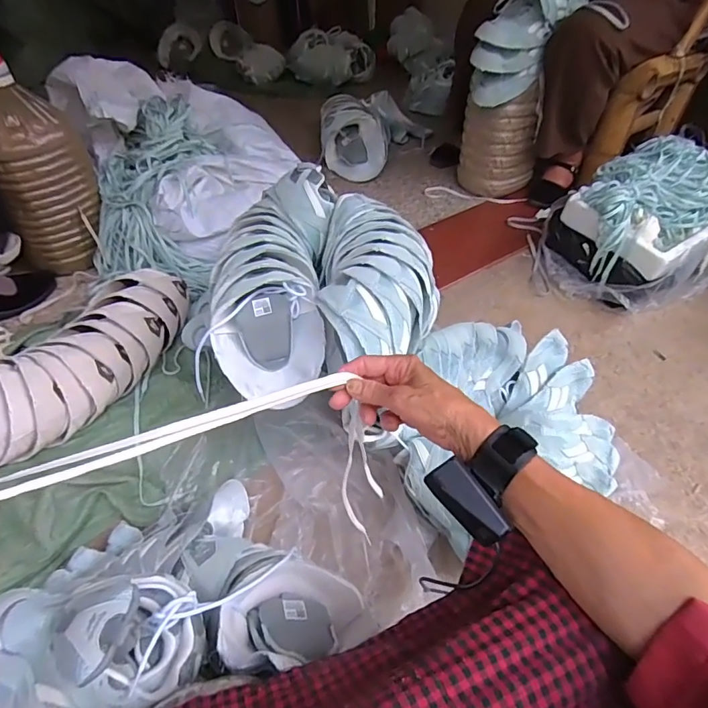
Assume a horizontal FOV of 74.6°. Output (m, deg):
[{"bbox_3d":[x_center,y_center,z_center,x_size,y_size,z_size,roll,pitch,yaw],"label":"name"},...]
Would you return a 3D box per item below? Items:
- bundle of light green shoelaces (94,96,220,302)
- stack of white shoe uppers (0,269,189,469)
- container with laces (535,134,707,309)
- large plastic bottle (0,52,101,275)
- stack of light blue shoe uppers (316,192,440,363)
[{"bbox_3d":[-0.464,-0.384,1.065,0.246,0.098,0.523,-3,75,-3],"label":"bundle of light green shoelaces"},{"bbox_3d":[-0.476,0.029,0.795,0.150,0.126,0.473,24,51,21],"label":"stack of white shoe uppers"},{"bbox_3d":[0.653,-0.298,1.088,0.378,0.263,0.335,-25,51,-21],"label":"container with laces"},{"bbox_3d":[-0.651,-0.380,0.976,0.144,0.384,0.141,-2,47,-2],"label":"large plastic bottle"},{"bbox_3d":[0.040,-0.112,0.723,0.189,0.116,0.310,-2,47,-2],"label":"stack of light blue shoe uppers"}]

